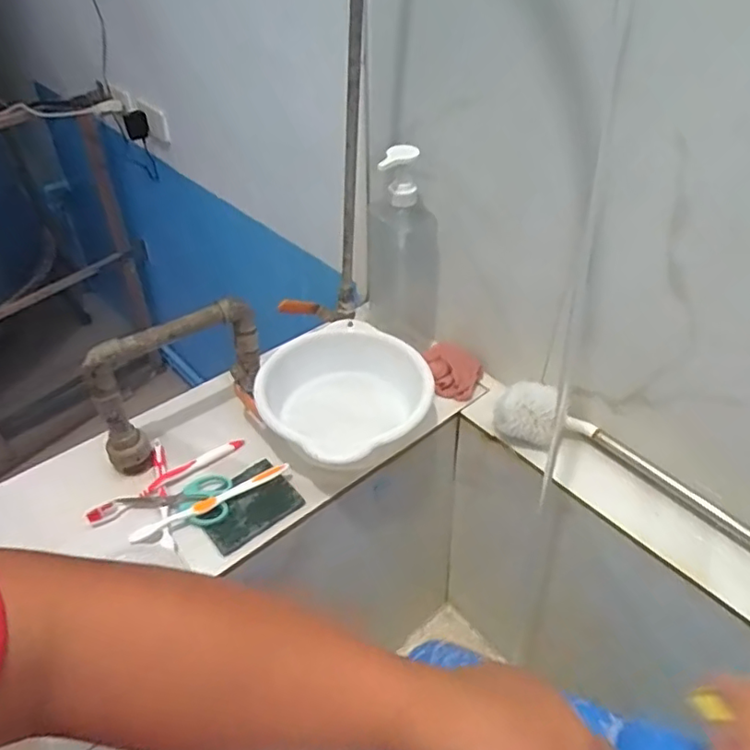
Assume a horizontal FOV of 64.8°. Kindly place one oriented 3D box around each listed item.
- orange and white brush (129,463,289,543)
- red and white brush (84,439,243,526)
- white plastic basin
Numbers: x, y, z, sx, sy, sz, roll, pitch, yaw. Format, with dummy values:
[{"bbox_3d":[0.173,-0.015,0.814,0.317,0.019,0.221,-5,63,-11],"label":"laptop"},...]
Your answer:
[{"bbox_3d":[-0.173,0.136,0.632,0.173,0.021,0.016,-21,45,-22],"label":"orange and white brush"},{"bbox_3d":[-0.231,0.113,0.663,0.182,0.017,0.016,-29,49,-28],"label":"red and white brush"},{"bbox_3d":[-0.036,0.030,0.715,0.198,0.080,0.210,0,41,0],"label":"white plastic basin"}]

